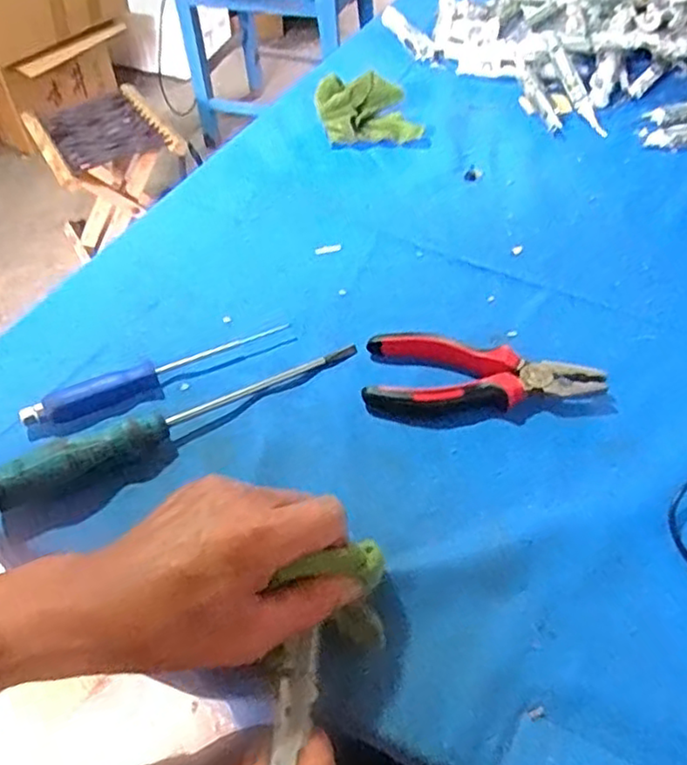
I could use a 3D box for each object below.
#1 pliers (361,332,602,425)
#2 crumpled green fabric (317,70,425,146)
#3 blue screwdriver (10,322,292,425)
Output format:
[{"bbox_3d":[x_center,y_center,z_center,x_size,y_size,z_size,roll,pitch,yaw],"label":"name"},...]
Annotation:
[{"bbox_3d":[0.095,-0.003,0.453,0.155,0.020,0.069,4,49,5],"label":"pliers"},{"bbox_3d":[0.025,-0.280,0.684,0.105,0.048,0.063,-4,49,-2],"label":"crumpled green fabric"},{"bbox_3d":[-0.129,-0.009,0.471,0.192,0.018,0.019,-22,52,-17],"label":"blue screwdriver"}]

